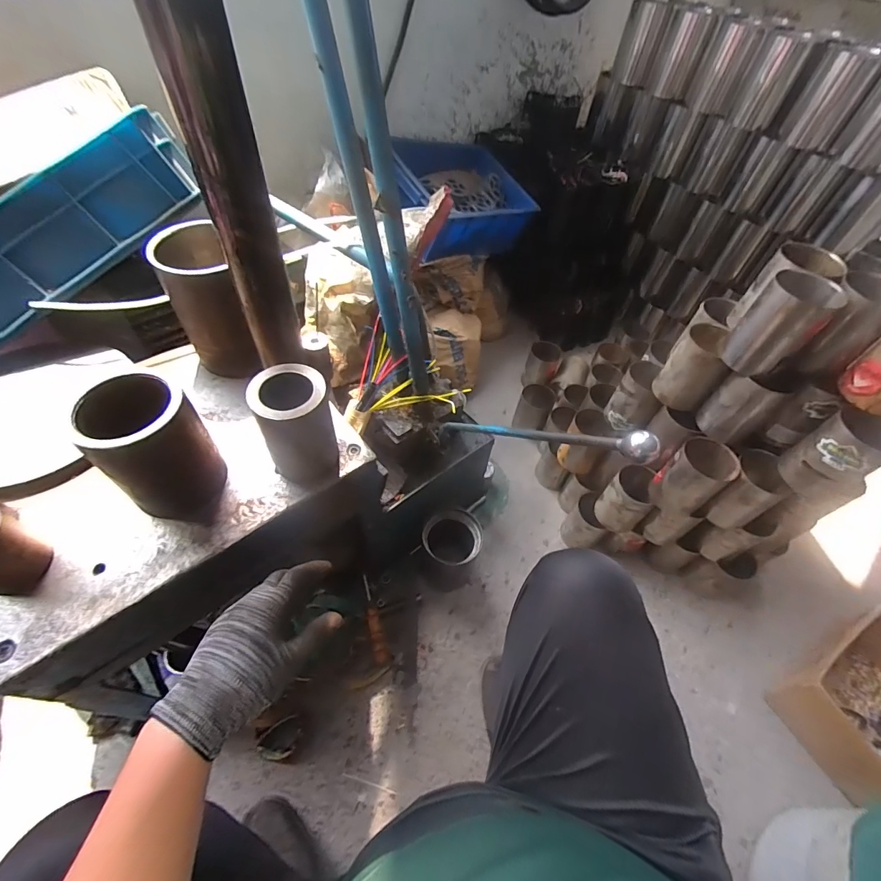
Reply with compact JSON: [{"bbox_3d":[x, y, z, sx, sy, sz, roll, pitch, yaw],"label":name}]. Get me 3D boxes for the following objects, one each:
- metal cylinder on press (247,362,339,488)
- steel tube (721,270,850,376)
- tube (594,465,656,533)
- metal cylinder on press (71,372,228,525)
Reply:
[{"bbox_3d":[-0.180,-0.019,0.535,0.085,0.134,0.098,-15,56,-15],"label":"metal cylinder on press"},{"bbox_3d":[0.499,-0.167,0.627,0.085,0.129,0.083,-23,58,-20],"label":"steel tube"},{"bbox_3d":[0.382,0.118,0.872,0.078,0.135,0.084,2,53,-3],"label":"tube"},{"bbox_3d":[-0.314,0.017,0.484,0.097,0.178,0.089,-33,62,-26],"label":"metal cylinder on press"}]

